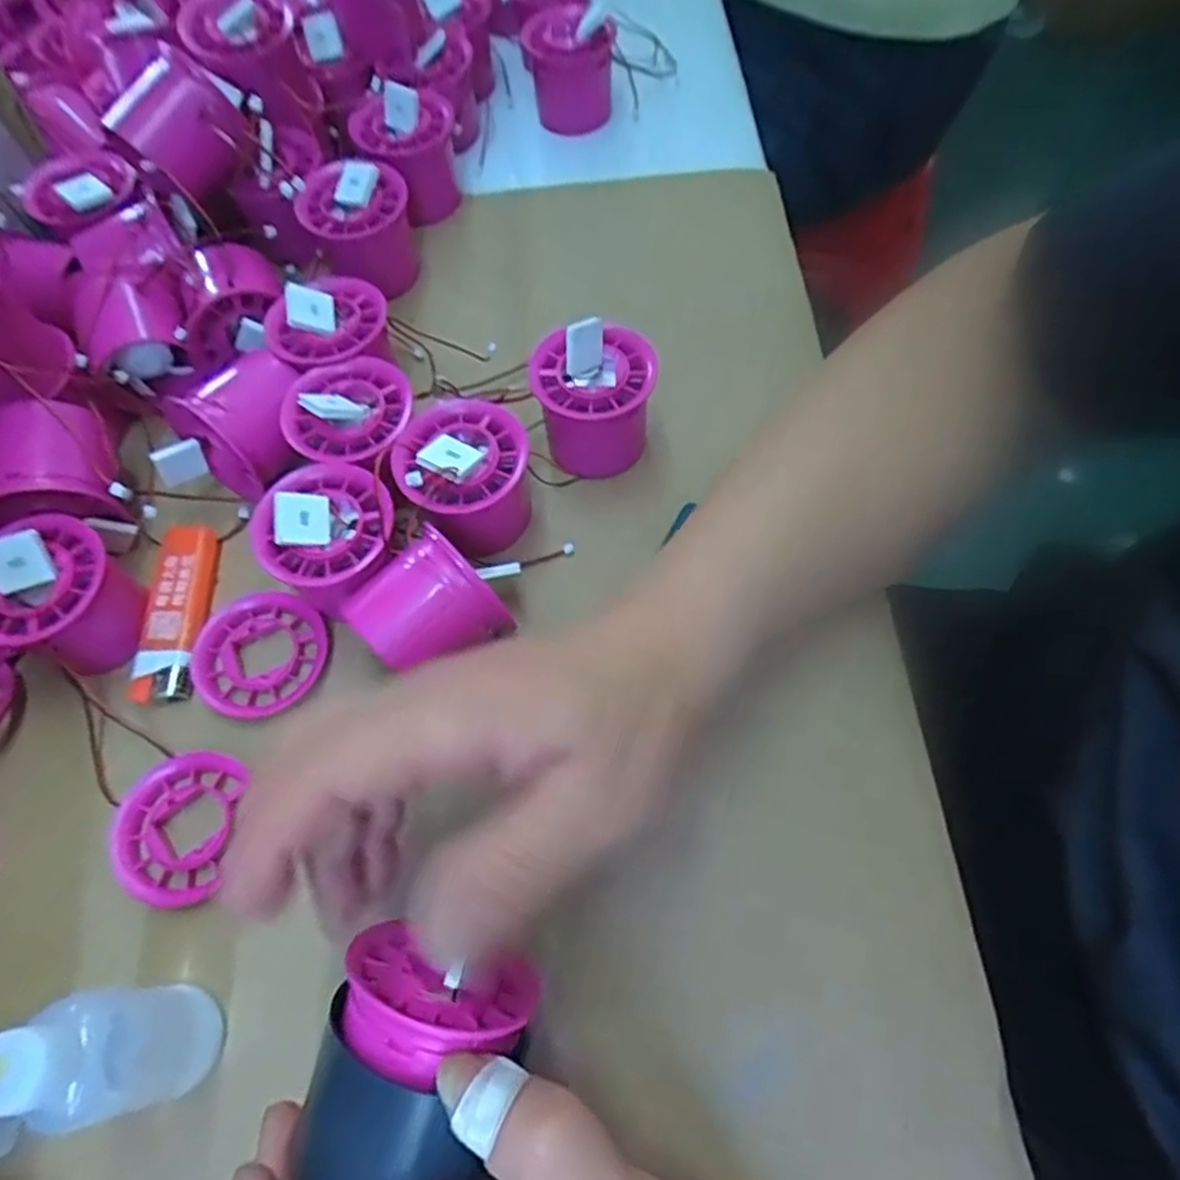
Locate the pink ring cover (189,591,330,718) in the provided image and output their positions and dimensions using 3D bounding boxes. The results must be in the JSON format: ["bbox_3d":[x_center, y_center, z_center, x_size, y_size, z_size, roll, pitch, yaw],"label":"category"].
[{"bbox_3d":[-0.141,0.027,0.328,0.052,0.008,0.056,33,70,17],"label":"pink ring cover"}]

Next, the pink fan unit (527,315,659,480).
[{"bbox_3d":[0.002,-0.089,0.349,0.056,0.061,0.052,-7,64,-1],"label":"pink fan unit"}]

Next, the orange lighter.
[{"bbox_3d":[-0.182,0.008,0.335,0.023,0.007,0.082,-3,64,1],"label":"orange lighter"}]

